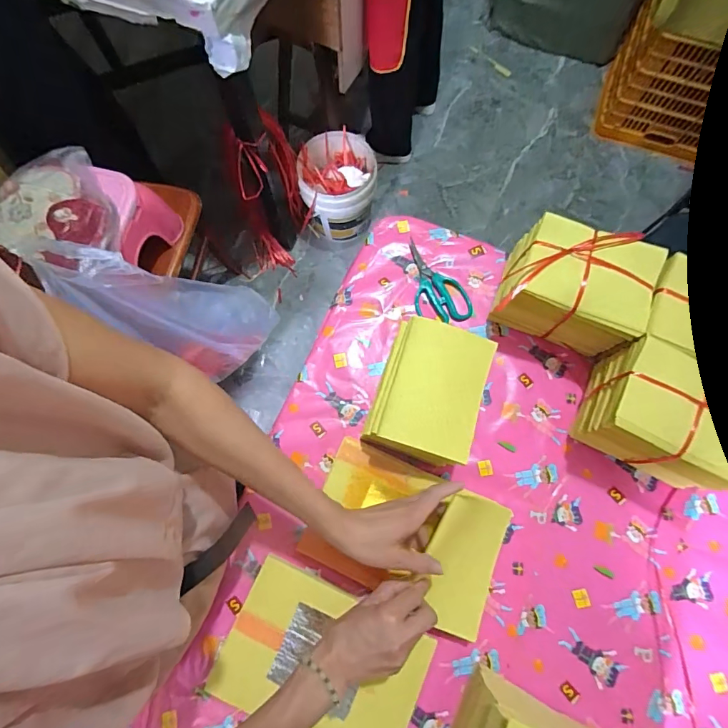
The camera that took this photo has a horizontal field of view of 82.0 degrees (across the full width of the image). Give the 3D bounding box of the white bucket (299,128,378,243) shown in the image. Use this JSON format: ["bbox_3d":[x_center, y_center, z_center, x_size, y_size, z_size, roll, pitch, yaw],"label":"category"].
[{"bbox_3d":[-0.089,-0.591,1.442,0.240,0.298,0.237,0,75,1],"label":"white bucket"}]

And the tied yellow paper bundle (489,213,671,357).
[{"bbox_3d":[0.282,-0.102,0.581,0.173,0.124,0.126,17,75,4],"label":"tied yellow paper bundle"}]

